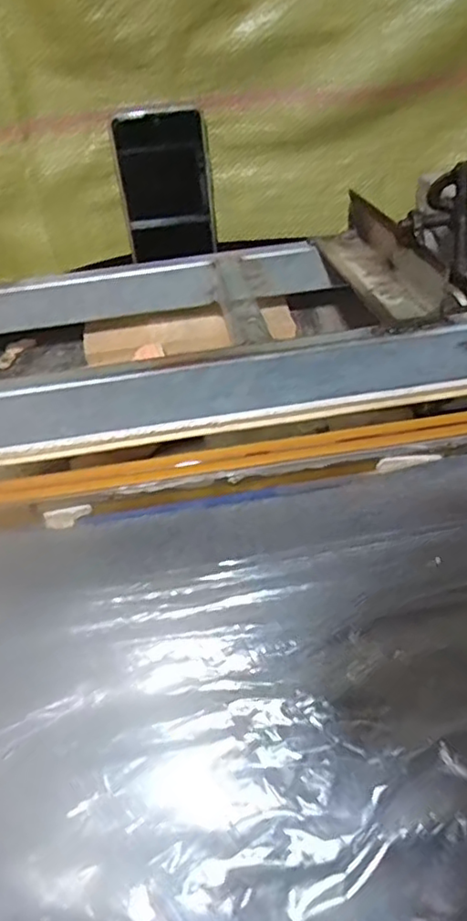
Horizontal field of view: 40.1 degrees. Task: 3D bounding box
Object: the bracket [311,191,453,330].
[{"bbox_3d":[0.103,-0.156,0.478,0.040,0.039,0.190,-10,36,-5],"label":"bracket"}]

